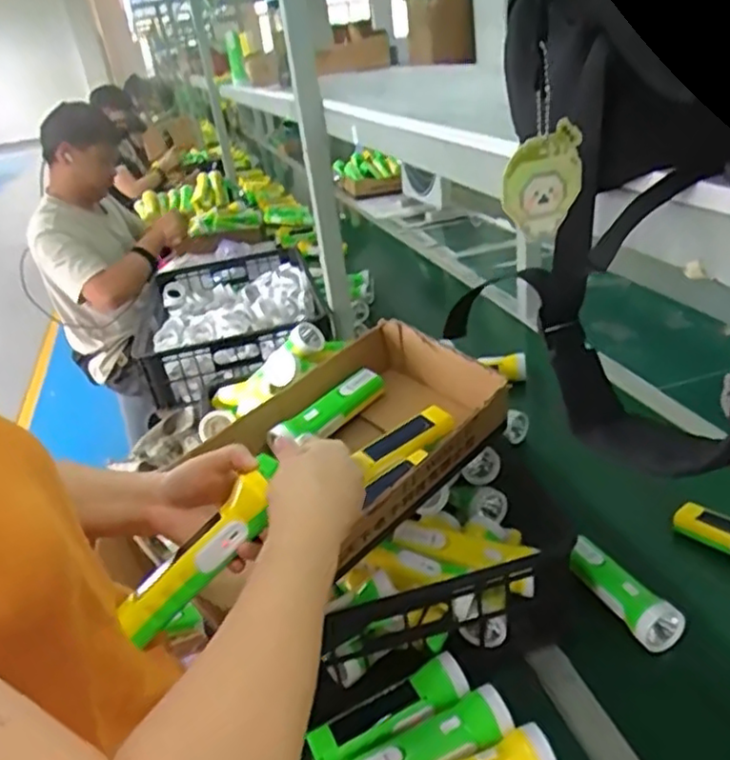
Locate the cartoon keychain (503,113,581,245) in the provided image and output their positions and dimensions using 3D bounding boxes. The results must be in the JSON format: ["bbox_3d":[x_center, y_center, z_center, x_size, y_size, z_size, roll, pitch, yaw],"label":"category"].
[{"bbox_3d":[0.106,-0.117,0.403,0.053,0.062,0.006,-19,29,-19],"label":"cartoon keychain"}]

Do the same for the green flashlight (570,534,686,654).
[{"bbox_3d":[0.296,0.254,0.788,0.052,0.055,0.146,-20,30,-21],"label":"green flashlight"}]

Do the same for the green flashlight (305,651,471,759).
[{"bbox_3d":[0.025,0.335,0.675,0.163,0.040,0.047,-19,29,-20],"label":"green flashlight"}]

